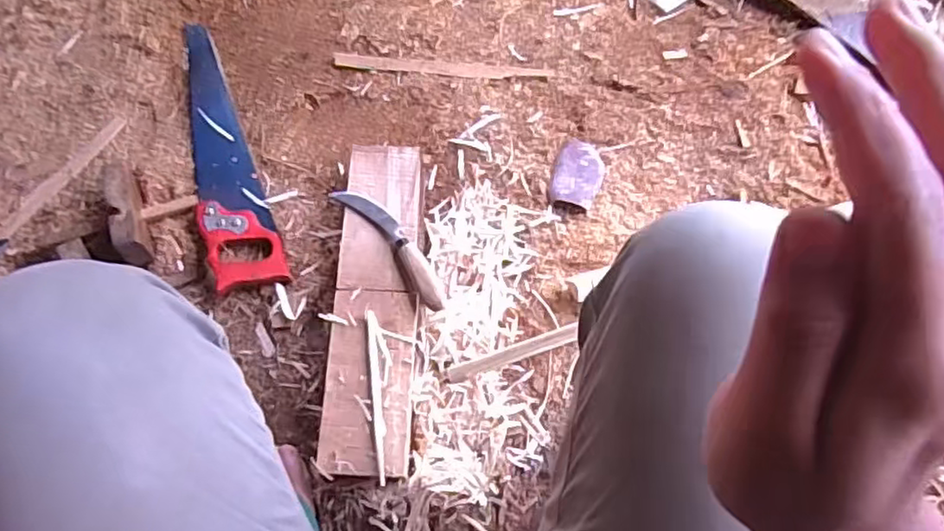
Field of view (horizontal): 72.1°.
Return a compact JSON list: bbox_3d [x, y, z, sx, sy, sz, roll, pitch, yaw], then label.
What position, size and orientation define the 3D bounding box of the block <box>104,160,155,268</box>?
[{"bbox_3d":[-0.441,-0.080,0.822,0.028,0.081,0.166,-21,68,-7],"label":"block"}]

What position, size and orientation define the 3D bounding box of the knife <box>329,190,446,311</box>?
[{"bbox_3d":[-0.095,-0.029,0.784,0.040,0.018,0.201,-39,71,-13],"label":"knife"}]

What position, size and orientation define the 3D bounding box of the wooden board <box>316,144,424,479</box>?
[{"bbox_3d":[-0.111,0.040,0.768,0.099,0.024,0.395,2,67,3],"label":"wooden board"}]

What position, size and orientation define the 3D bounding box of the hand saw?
[{"bbox_3d":[-0.342,-0.165,0.881,0.089,0.033,0.436,-18,68,-6],"label":"hand saw"}]

